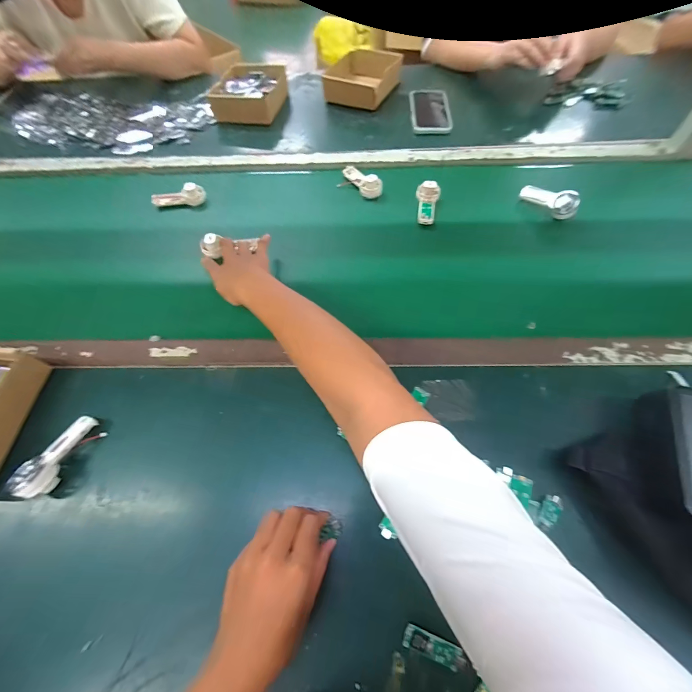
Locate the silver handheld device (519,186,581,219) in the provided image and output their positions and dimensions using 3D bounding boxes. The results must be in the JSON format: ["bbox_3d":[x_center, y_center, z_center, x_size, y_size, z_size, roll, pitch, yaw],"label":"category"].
[{"bbox_3d":[0.349,-0.251,0.551,0.034,0.044,0.096,-41,68,-17],"label":"silver handheld device"}]

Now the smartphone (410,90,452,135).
[{"bbox_3d":[0.187,-0.518,0.702,0.083,0.011,0.162,2,61,3],"label":"smartphone"}]

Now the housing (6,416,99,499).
[{"bbox_3d":[-0.323,0.122,0.361,0.037,0.039,0.088,26,66,15],"label":"housing"}]

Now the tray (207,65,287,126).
[{"bbox_3d":[-0.223,-0.588,0.752,0.151,0.058,0.174,10,62,7],"label":"tray"}]

